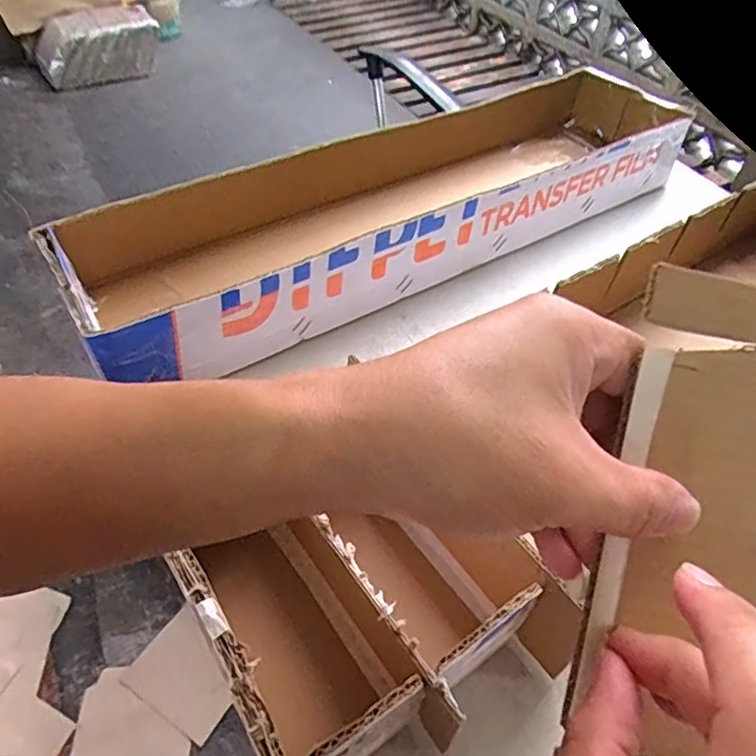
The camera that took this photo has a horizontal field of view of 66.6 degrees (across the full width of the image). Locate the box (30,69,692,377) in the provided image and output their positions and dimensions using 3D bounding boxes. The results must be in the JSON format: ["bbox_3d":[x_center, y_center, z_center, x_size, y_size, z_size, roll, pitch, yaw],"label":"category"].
[{"bbox_3d":[0.031,-0.164,0.547,0.613,0.085,0.156,-26,55,-23],"label":"box"}]

